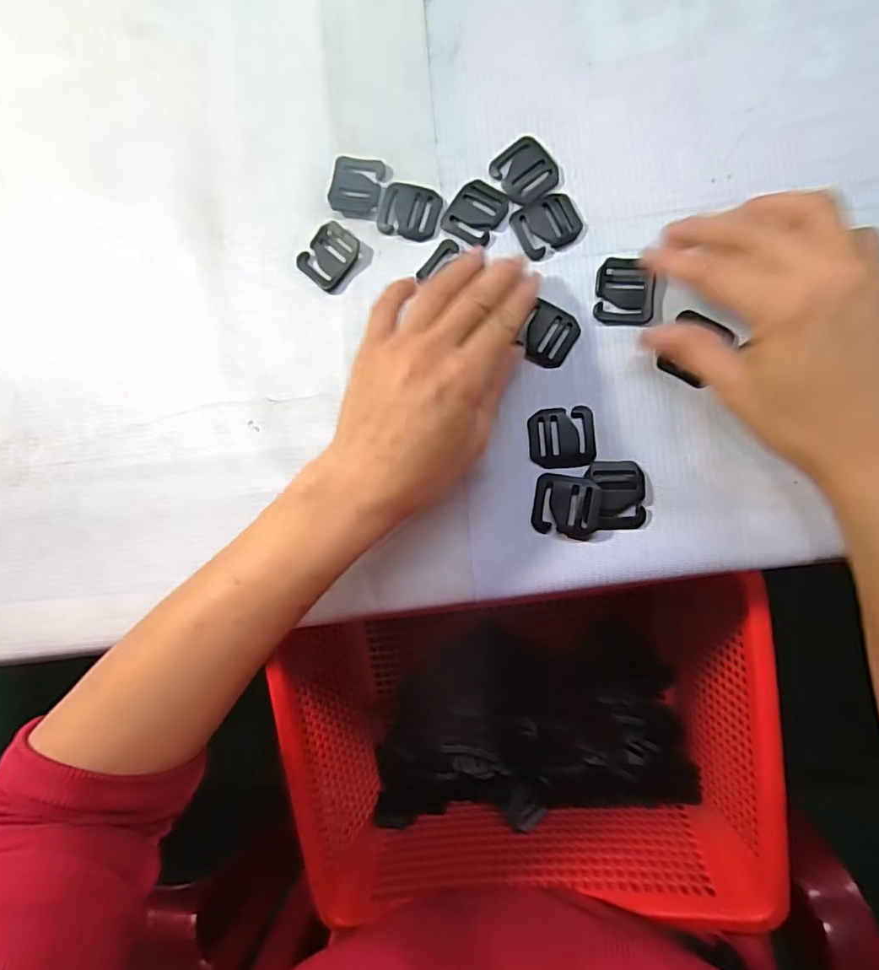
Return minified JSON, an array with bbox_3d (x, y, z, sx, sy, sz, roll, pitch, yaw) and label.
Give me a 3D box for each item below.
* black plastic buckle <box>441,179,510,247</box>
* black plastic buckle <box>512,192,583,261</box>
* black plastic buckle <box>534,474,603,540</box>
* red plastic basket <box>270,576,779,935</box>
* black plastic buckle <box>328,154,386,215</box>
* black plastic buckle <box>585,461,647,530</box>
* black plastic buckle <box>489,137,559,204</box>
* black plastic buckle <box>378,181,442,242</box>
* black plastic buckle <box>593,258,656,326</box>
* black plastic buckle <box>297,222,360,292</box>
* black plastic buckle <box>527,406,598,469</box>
[{"bbox_3d":[0.021,-0.157,0.307,0.029,0.004,0.035,35,91,10],"label":"black plastic buckle"},{"bbox_3d":[0.061,-0.147,0.302,0.036,0.004,0.029,-26,82,6],"label":"black plastic buckle"},{"bbox_3d":[0.067,0.011,0.285,0.033,0.008,0.032,8,87,9],"label":"black plastic buckle"},{"bbox_3d":[0.058,0.182,0.379,0.299,0.111,0.239,-7,84,5],"label":"red plastic basket"},{"bbox_3d":[-0.050,-0.179,0.320,0.031,0.004,0.035,10,87,9],"label":"black plastic buckle"},{"bbox_3d":[0.093,0.005,0.282,0.029,0.006,0.036,-1,85,9],"label":"black plastic buckle"},{"bbox_3d":[0.049,-0.178,0.306,0.032,0.005,0.035,-43,81,3],"label":"black plastic buckle"},{"bbox_3d":[-0.018,-0.161,0.314,0.037,0.004,0.031,16,88,10],"label":"black plastic buckle"},{"bbox_3d":[0.101,-0.104,0.291,0.030,0.006,0.035,6,86,9],"label":"black plastic buckle"},{"bbox_3d":[-0.065,-0.136,0.319,0.030,0.004,0.035,41,92,10],"label":"black plastic buckle"},{"bbox_3d":[0.066,-0.026,0.290,0.035,0.004,0.032,-5,85,8],"label":"black plastic buckle"}]

